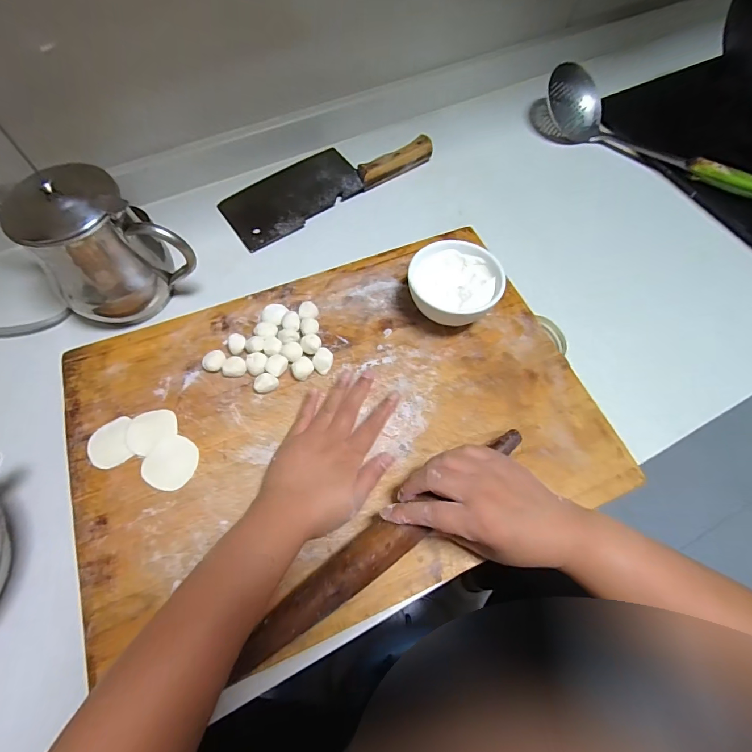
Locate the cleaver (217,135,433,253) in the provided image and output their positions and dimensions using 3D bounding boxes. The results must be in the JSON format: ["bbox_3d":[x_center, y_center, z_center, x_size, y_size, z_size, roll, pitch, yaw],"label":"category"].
[{"bbox_3d":[-0.074,-0.286,0.587,0.297,0.022,0.118,-34,68,-16],"label":"cleaver"}]

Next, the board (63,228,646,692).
[{"bbox_3d":[-0.040,0.037,0.410,0.487,0.035,0.351,-21,66,-8],"label":"board"}]

